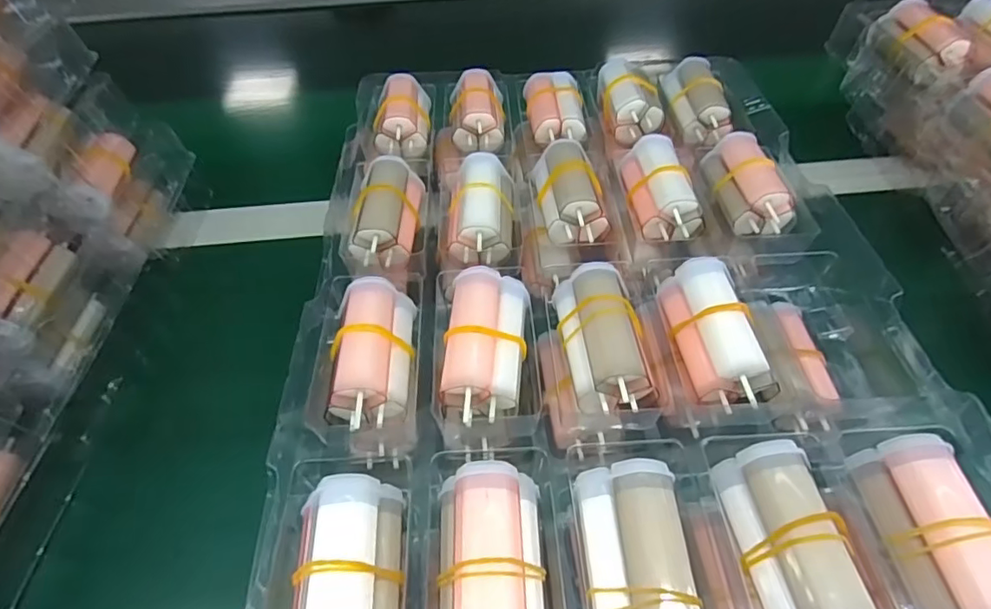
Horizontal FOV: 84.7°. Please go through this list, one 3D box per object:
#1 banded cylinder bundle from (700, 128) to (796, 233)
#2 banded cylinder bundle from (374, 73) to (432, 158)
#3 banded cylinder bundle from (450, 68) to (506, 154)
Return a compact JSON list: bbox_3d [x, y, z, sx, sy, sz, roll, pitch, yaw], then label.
[{"bbox_3d":[0.147,-0.071,0.314,0.036,0.024,0.065,0,49,3],"label":"banded cylinder bundle"},{"bbox_3d":[-0.064,-0.132,0.378,0.033,0.026,0.065,-3,49,0],"label":"banded cylinder bundle"},{"bbox_3d":[-0.013,-0.138,0.378,0.036,0.024,0.070,-2,63,1],"label":"banded cylinder bundle"}]

